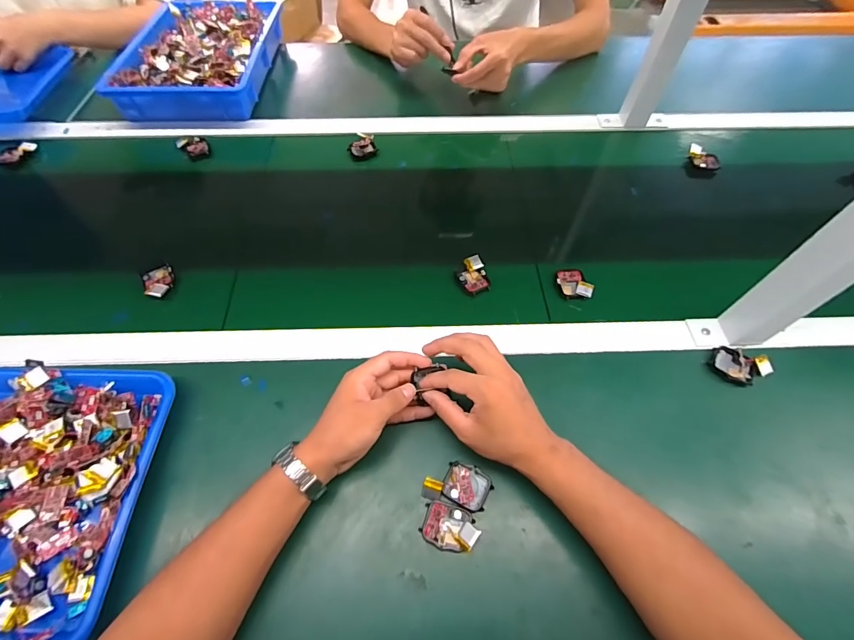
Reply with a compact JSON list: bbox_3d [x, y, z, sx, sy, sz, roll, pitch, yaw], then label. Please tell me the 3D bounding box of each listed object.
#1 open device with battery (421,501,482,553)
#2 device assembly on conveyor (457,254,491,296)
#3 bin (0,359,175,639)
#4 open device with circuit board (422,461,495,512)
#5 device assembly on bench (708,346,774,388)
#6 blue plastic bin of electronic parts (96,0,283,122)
[{"bbox_3d":[0.022,0.197,0.386,0.052,0.016,0.037,15,60,9],"label":"open device with battery"},{"bbox_3d":[0.064,-0.061,0.541,0.039,0.014,0.051,-19,61,-12],"label":"device assembly on conveyor"},{"bbox_3d":[-0.437,0.162,0.387,0.331,0.048,0.257,2,59,1],"label":"bin"},{"bbox_3d":[0.031,0.163,0.405,0.064,0.019,0.040,13,59,7],"label":"open device with circuit board"},{"bbox_3d":[0.366,0.054,0.470,0.062,0.011,0.044,19,60,11],"label":"device assembly on bench"},{"bbox_3d":[-0.426,-0.512,0.777,0.236,0.069,0.347,1,59,0],"label":"blue plastic bin of electronic parts"}]

